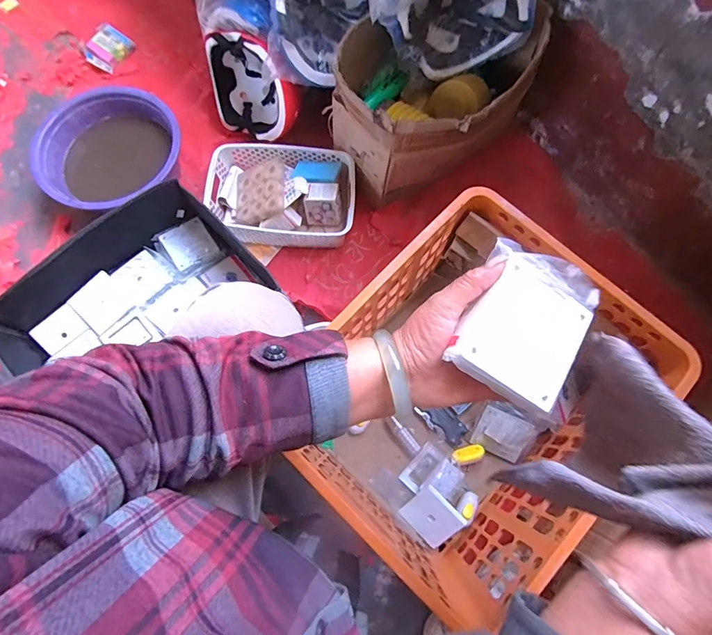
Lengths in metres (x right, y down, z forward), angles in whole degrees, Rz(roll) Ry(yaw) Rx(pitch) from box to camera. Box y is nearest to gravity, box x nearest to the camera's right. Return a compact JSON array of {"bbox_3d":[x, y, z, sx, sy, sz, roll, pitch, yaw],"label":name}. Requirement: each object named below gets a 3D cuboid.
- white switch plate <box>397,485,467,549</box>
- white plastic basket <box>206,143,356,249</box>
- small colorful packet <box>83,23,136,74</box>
[{"bbox_3d":[0.130,0.344,0.706,0.081,0.012,0.092,45,120,14],"label":"white switch plate"},{"bbox_3d":[-0.152,-0.257,0.865,0.298,0.085,0.208,3,75,1],"label":"white plastic basket"},{"bbox_3d":[-0.629,-0.678,1.032,0.104,0.030,0.109,32,78,8],"label":"small colorful packet"}]

